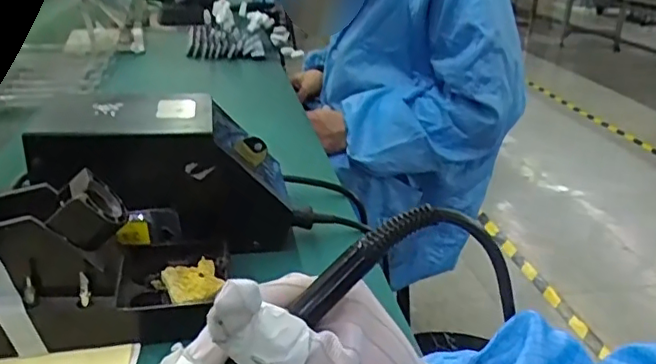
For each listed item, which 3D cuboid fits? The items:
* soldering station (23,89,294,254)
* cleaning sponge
[{"bbox_3d":[-0.122,-0.011,0.465,0.172,0.109,0.097,2,24,-3],"label":"soldering station"},{"bbox_3d":[-0.091,0.066,0.390,0.035,0.004,0.050,-13,26,-23],"label":"cleaning sponge"}]

